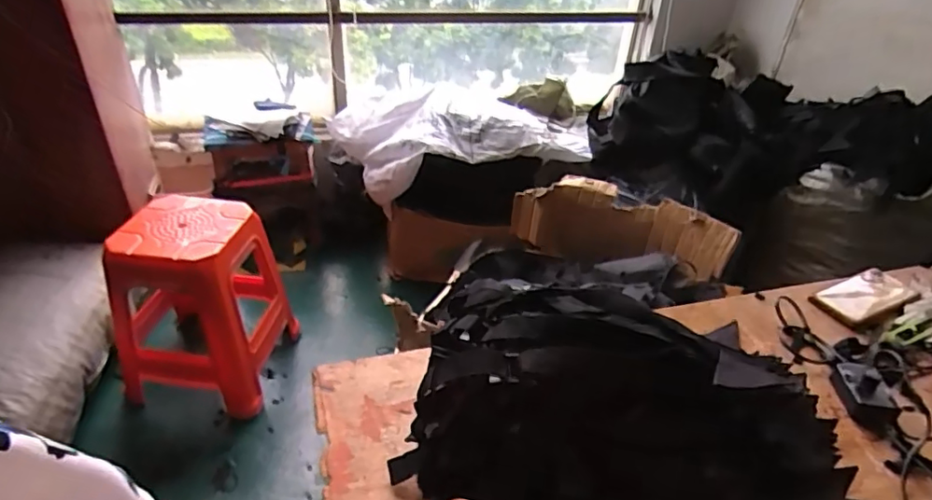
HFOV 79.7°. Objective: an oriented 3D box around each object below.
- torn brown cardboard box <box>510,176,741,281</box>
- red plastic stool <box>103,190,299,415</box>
[{"bbox_3d":[0.354,-0.059,1.354,0.549,0.187,0.098,12,34,34],"label":"torn brown cardboard box"},{"bbox_3d":[-0.650,0.124,1.418,0.312,0.440,0.308,5,35,2],"label":"red plastic stool"}]

